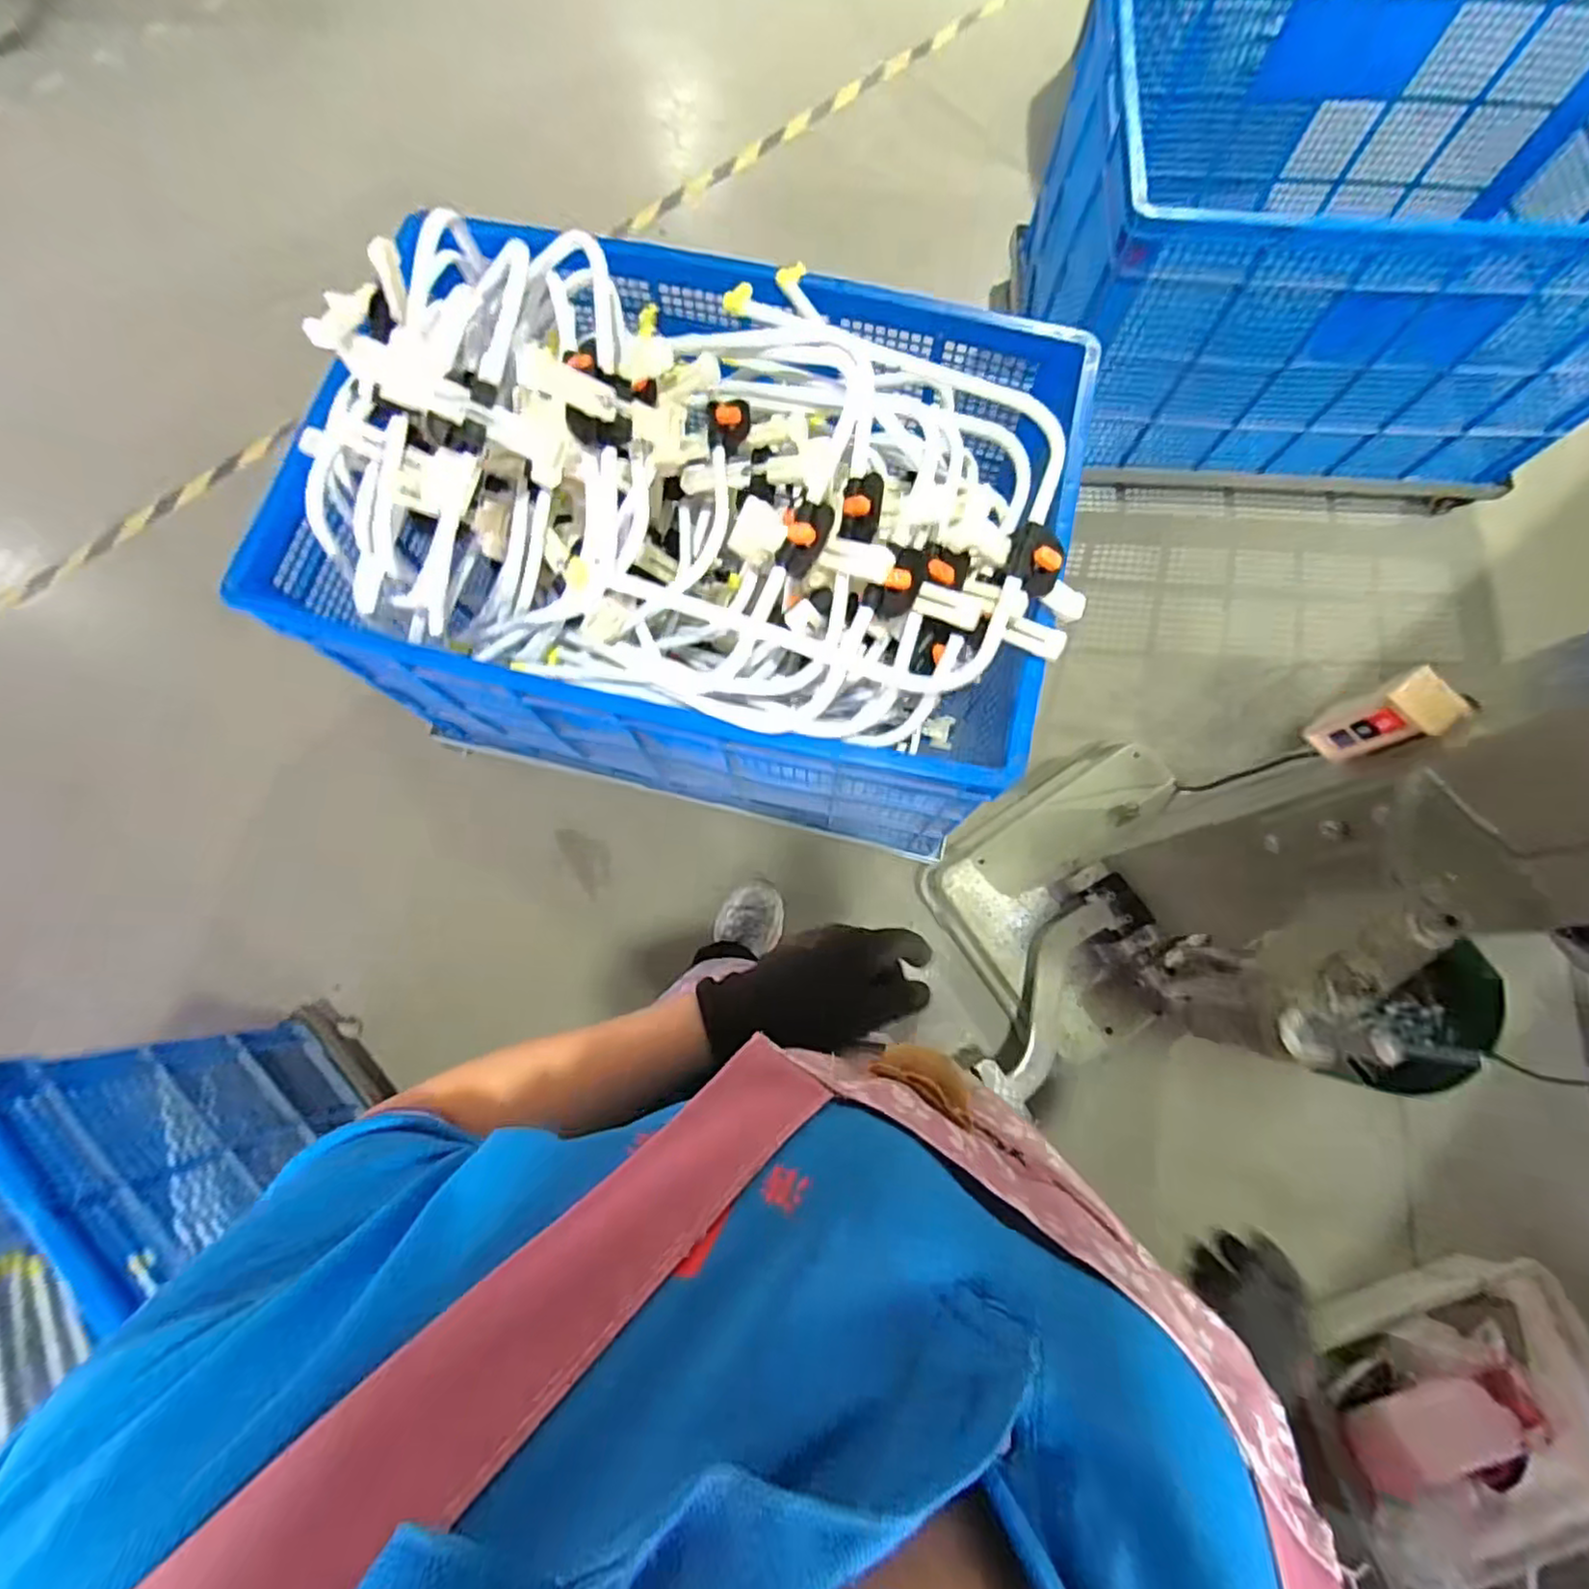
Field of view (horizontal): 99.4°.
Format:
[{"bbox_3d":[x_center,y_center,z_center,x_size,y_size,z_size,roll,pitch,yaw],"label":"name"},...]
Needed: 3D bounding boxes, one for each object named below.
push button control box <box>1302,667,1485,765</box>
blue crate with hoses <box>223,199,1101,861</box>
[{"bbox_3d":[0.533,-0.068,0.616,0.046,0.123,0.052,-34,78,-7],"label":"push button control box"},{"bbox_3d":[-0.130,-0.391,1.010,0.985,0.697,0.666,13,77,4],"label":"blue crate with hoses"}]

